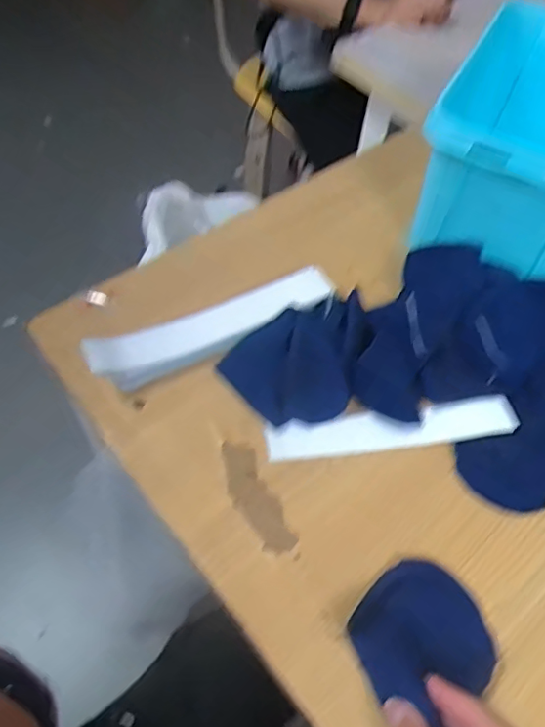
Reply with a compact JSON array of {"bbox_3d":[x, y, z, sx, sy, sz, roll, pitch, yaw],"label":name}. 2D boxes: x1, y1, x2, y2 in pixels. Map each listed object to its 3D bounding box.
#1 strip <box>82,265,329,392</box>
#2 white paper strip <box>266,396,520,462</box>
[{"bbox_3d":[-0.051,-0.037,0.499,0.227,0.049,0.035,-25,63,-18],"label":"strip"},{"bbox_3d":[0.102,0.057,0.472,0.213,0.015,0.033,-6,58,-7],"label":"white paper strip"}]

